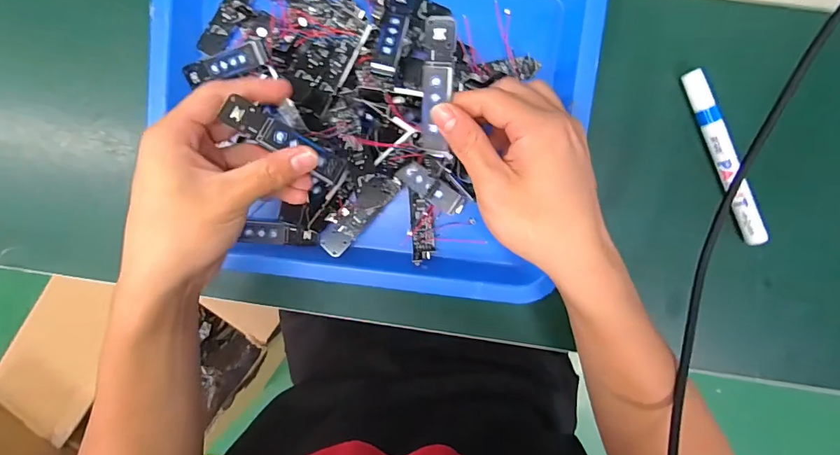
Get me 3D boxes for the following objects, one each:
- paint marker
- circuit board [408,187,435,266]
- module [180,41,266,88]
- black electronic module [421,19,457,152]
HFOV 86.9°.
[{"bbox_3d":[0.234,-0.053,0.341,0.016,0.017,0.140,-23,93,4],"label":"paint marker"},{"bbox_3d":[0.002,-0.001,0.357,0.020,0.008,0.059,-3,95,2],"label":"circuit board"},{"bbox_3d":[-0.149,-0.121,0.335,0.079,0.011,0.017,-4,95,26],"label":"module"},{"bbox_3d":[0.010,-0.084,0.267,0.019,0.012,0.077,6,110,2],"label":"black electronic module"}]

